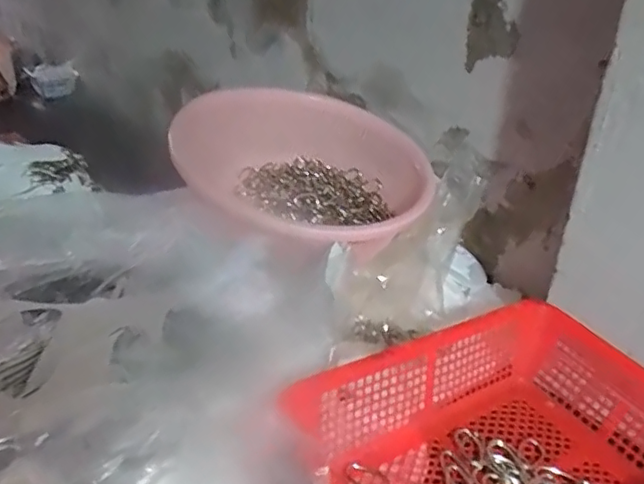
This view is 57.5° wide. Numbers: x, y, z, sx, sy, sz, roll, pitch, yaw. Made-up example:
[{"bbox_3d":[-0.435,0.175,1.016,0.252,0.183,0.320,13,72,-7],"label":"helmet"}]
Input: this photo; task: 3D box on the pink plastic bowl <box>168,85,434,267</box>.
[{"bbox_3d":[0.011,-0.059,0.656,0.286,0.127,0.286,14,34,-10],"label":"pink plastic bowl"}]

